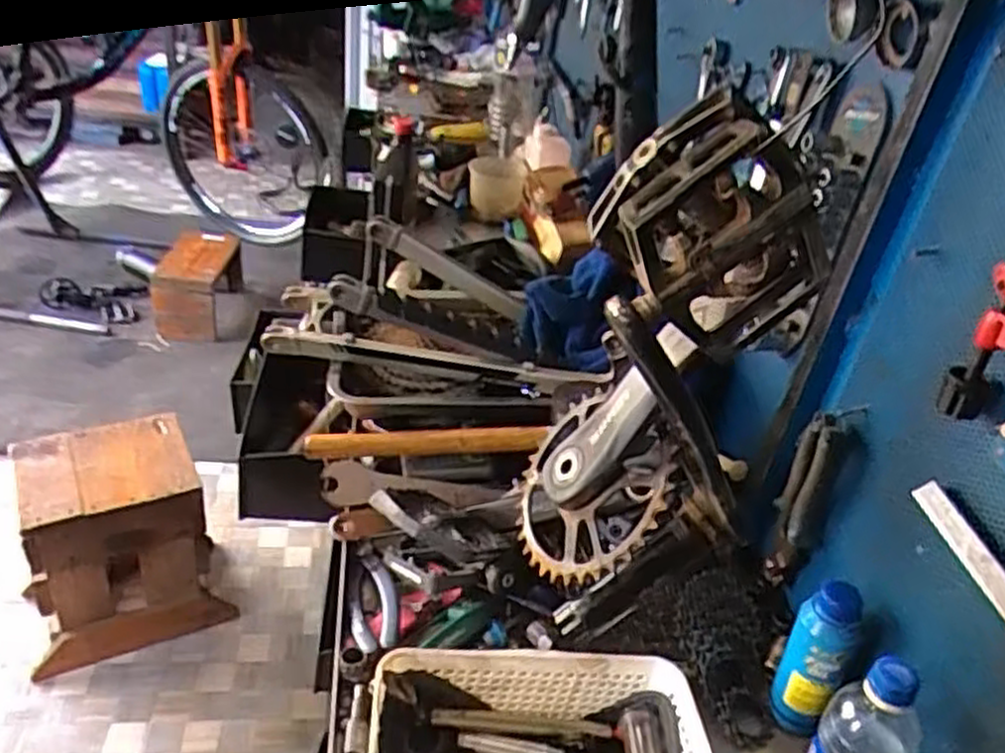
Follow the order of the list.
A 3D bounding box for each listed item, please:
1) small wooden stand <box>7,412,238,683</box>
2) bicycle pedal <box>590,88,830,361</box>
[{"bbox_3d":[-0.778,0.342,1.588,0.335,0.442,0.267,-6,36,-21],"label":"small wooden stand"},{"bbox_3d":[0.107,-0.070,0.398,0.094,0.119,0.042,-40,24,7],"label":"bicycle pedal"}]

